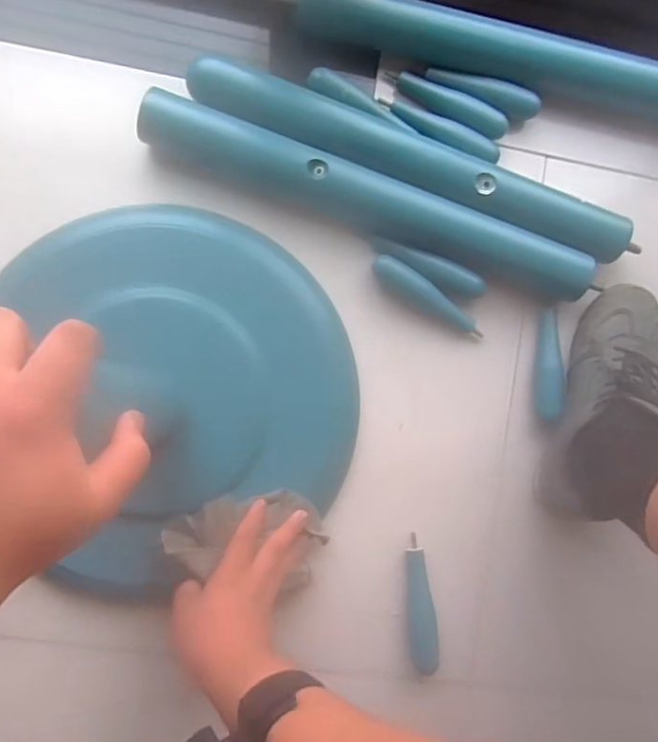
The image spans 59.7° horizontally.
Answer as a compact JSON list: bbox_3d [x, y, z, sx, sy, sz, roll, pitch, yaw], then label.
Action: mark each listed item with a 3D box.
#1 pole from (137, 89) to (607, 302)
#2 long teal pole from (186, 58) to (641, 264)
[{"bbox_3d":[0.049,-0.174,0.599,0.501,0.039,0.058,18,88,-7],"label":"pole"},{"bbox_3d":[0.091,-0.220,0.594,0.480,0.044,0.061,21,87,-7],"label":"long teal pole"}]

